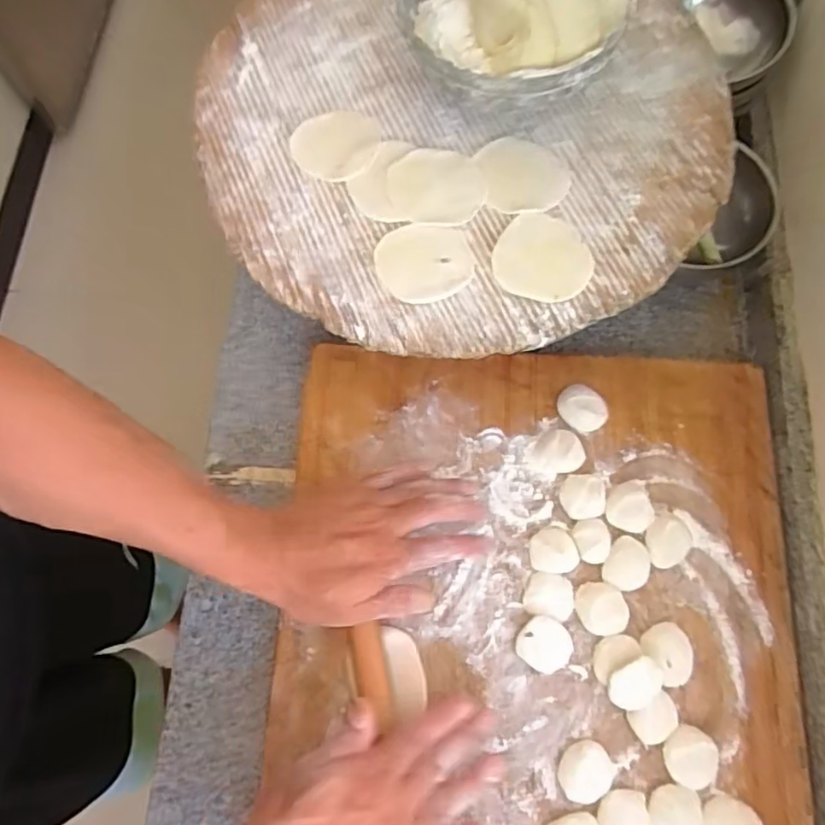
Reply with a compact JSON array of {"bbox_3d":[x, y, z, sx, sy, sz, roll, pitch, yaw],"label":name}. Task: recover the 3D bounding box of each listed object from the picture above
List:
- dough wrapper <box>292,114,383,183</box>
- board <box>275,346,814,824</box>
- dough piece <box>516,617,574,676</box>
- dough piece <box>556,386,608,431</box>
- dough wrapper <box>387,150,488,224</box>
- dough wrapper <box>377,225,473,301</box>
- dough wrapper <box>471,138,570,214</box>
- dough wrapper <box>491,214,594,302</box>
[{"bbox_3d":[-0.060,-0.217,0.501,0.066,0.005,0.071,0,72,2],"label":"dough wrapper"},{"bbox_3d":[0.091,0.232,0.464,0.384,0.035,0.574,3,72,3],"label":"board"},{"bbox_3d":[0.099,0.175,0.471,0.040,0.010,0.038,0,72,2],"label":"dough piece"},{"bbox_3d":[0.144,-0.004,0.525,0.042,0.010,0.037,35,76,12],"label":"dough piece"},{"bbox_3d":[0.019,-0.172,0.471,0.072,0.007,0.064,-1,72,1],"label":"dough wrapper"},{"bbox_3d":[0.008,-0.110,0.463,0.070,0.006,0.063,-6,72,0],"label":"dough wrapper"},{"bbox_3d":[0.087,-0.185,0.486,0.068,0.006,0.069,-10,72,-2],"label":"dough wrapper"},{"bbox_3d":[0.098,-0.116,0.463,0.070,0.007,0.068,-2,69,5],"label":"dough wrapper"}]

